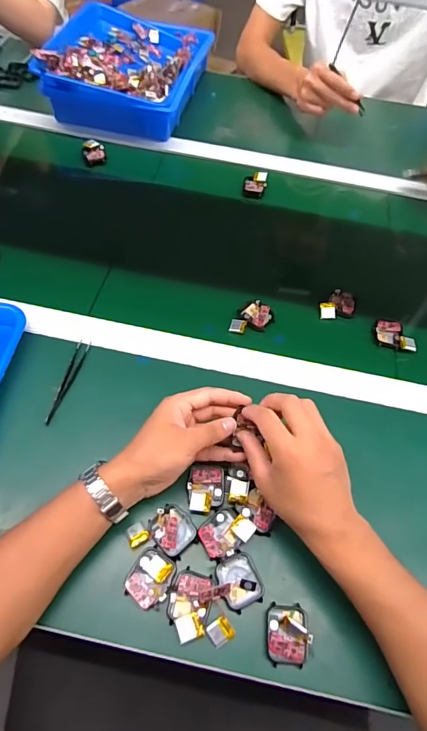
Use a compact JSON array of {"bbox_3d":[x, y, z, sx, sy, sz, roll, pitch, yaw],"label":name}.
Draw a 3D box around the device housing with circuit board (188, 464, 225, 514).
[{"bbox_3d":[-0.007,0.128,0.437,0.037,0.007,0.051,5,59,-2],"label":"device housing with circuit board"}]

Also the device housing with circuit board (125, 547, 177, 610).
[{"bbox_3d":[-0.060,0.201,0.399,0.042,0.007,0.048,25,60,10],"label":"device housing with circuit board"}]

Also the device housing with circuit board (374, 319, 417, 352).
[{"bbox_3d":[0.248,-0.043,0.572,0.052,0.015,0.043,13,59,3],"label":"device housing with circuit board"}]

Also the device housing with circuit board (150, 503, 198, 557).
[{"bbox_3d":[-0.041,0.164,0.423,0.042,0.009,0.040,38,63,17],"label":"device housing with circuit board"}]

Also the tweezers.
[{"bbox_3d":[-0.172,0.017,0.502,0.016,0.010,0.114,11,59,2],"label":"tweezers"}]

